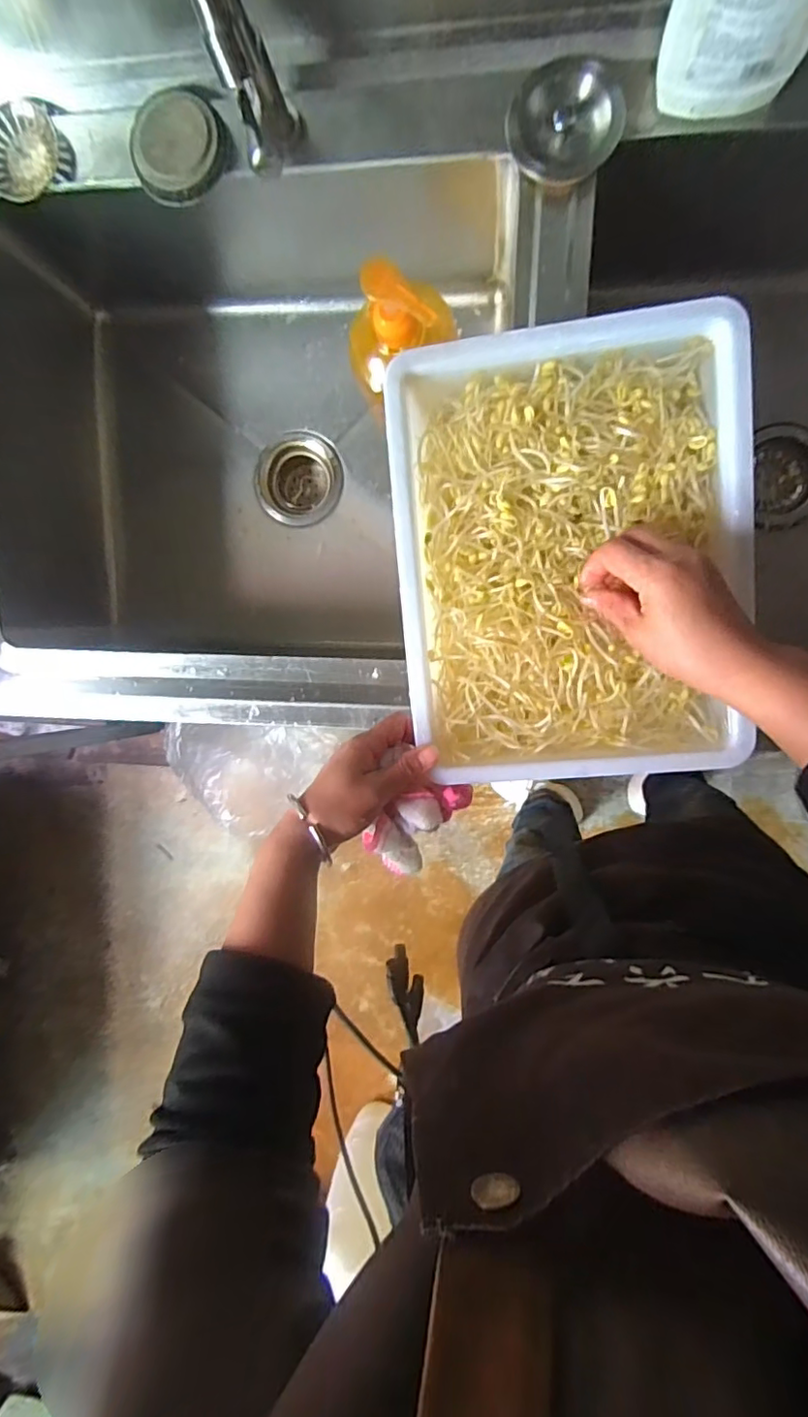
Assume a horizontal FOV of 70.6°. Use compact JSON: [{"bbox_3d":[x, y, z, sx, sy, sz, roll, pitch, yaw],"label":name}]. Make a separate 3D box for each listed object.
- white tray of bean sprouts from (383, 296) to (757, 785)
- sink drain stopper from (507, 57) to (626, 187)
[{"bbox_3d":[0.117,-0.105,0.415,0.237,0.040,0.305,-5,95,7],"label":"white tray of bean sprouts"},{"bbox_3d":[0.125,-0.453,0.444,0.084,0.031,0.070,15,97,5],"label":"sink drain stopper"}]

